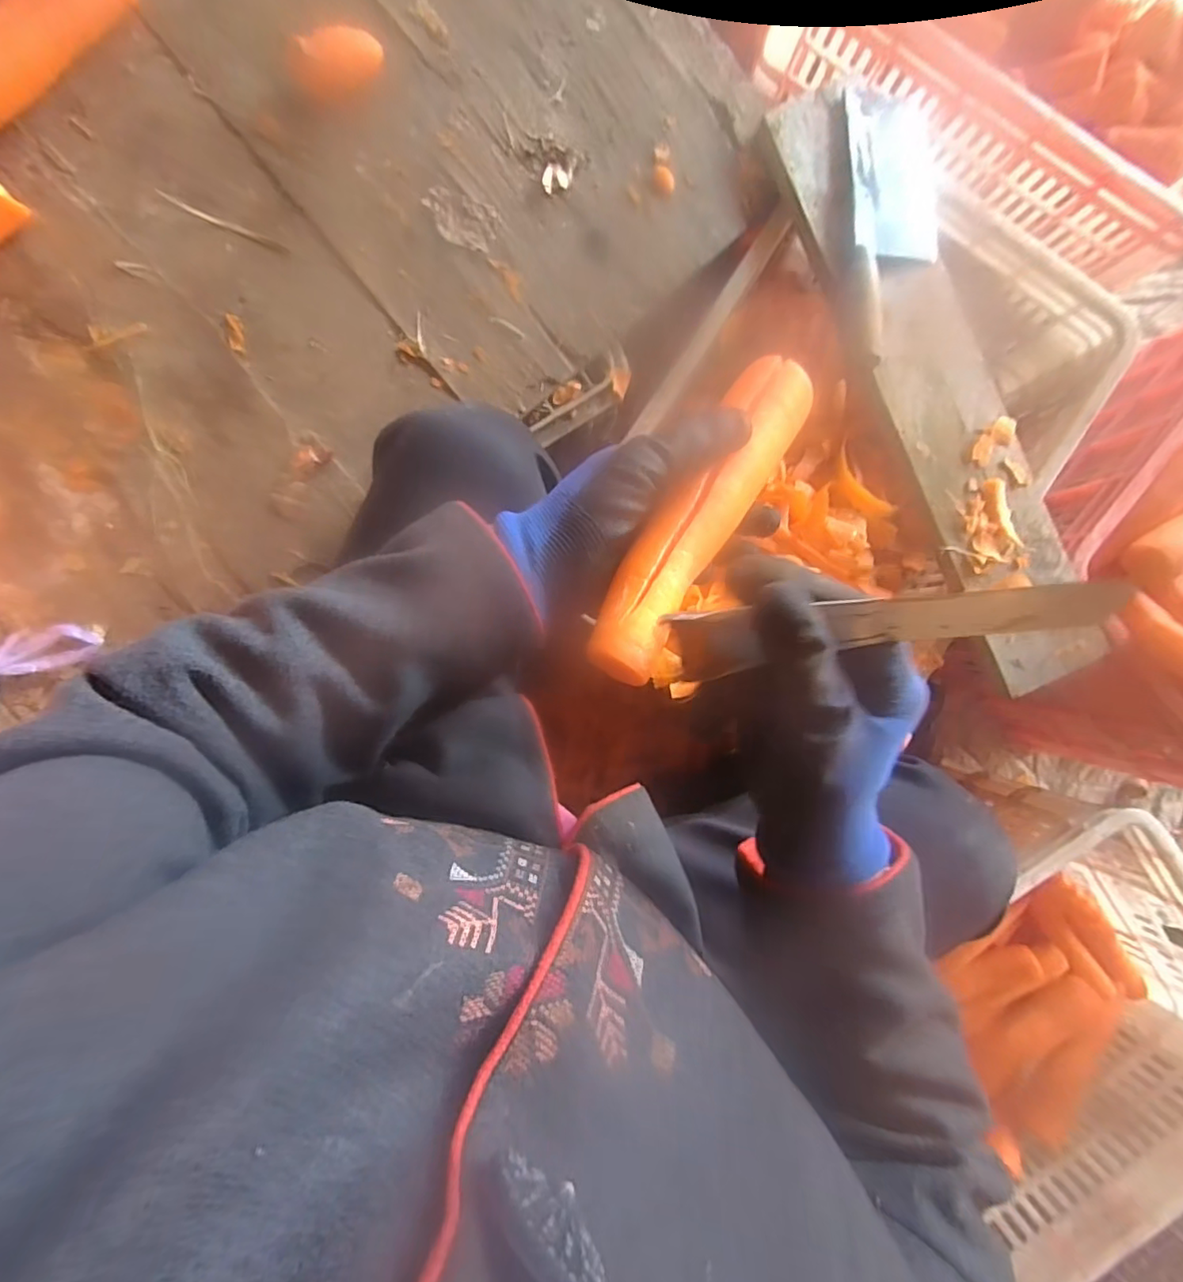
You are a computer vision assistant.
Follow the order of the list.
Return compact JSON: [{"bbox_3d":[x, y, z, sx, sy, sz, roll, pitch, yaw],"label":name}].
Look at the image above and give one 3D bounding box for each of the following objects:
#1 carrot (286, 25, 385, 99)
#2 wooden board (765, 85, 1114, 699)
[{"bbox_3d":[-0.206,-0.463,0.453,0.075,0.028,0.035,-14,92,-3],"label":"carrot"},{"bbox_3d":[0.300,-0.216,0.494,0.104,0.019,0.541,-26,93,-3],"label":"wooden board"}]

